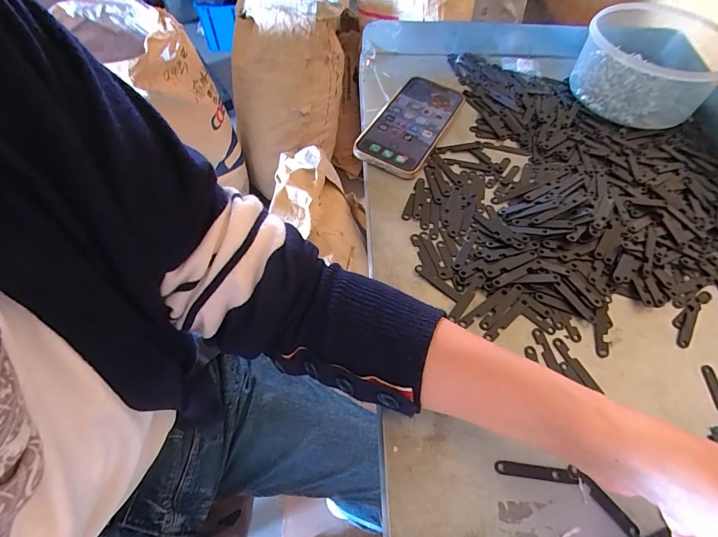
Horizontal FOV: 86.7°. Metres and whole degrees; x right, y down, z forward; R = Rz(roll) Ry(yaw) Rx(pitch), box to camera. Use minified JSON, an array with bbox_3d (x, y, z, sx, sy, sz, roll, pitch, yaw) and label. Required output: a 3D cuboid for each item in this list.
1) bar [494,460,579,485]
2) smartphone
[{"bbox_3d":[0.119,0.136,0.255,0.053,0.004,0.009,7,59,2],"label":"bar"},{"bbox_3d":[0.060,-0.163,0.425,0.074,0.016,0.158,26,62,13],"label":"smartphone"}]

